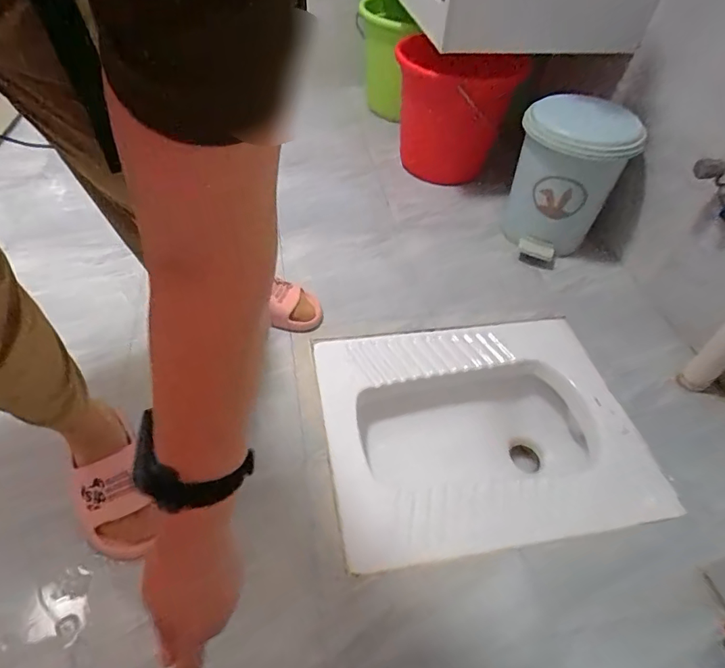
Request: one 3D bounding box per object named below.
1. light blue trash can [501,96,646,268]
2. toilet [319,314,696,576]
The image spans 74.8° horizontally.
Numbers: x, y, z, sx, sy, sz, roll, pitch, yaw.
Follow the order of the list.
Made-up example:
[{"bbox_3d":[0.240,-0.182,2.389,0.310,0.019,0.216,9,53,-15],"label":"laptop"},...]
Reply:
[{"bbox_3d":[0.465,-0.358,1.124,0.243,0.308,0.239,22,50,14],"label":"light blue trash can"},{"bbox_3d":[0.201,0.218,0.926,0.550,0.217,0.444,-6,49,-11],"label":"toilet"}]

